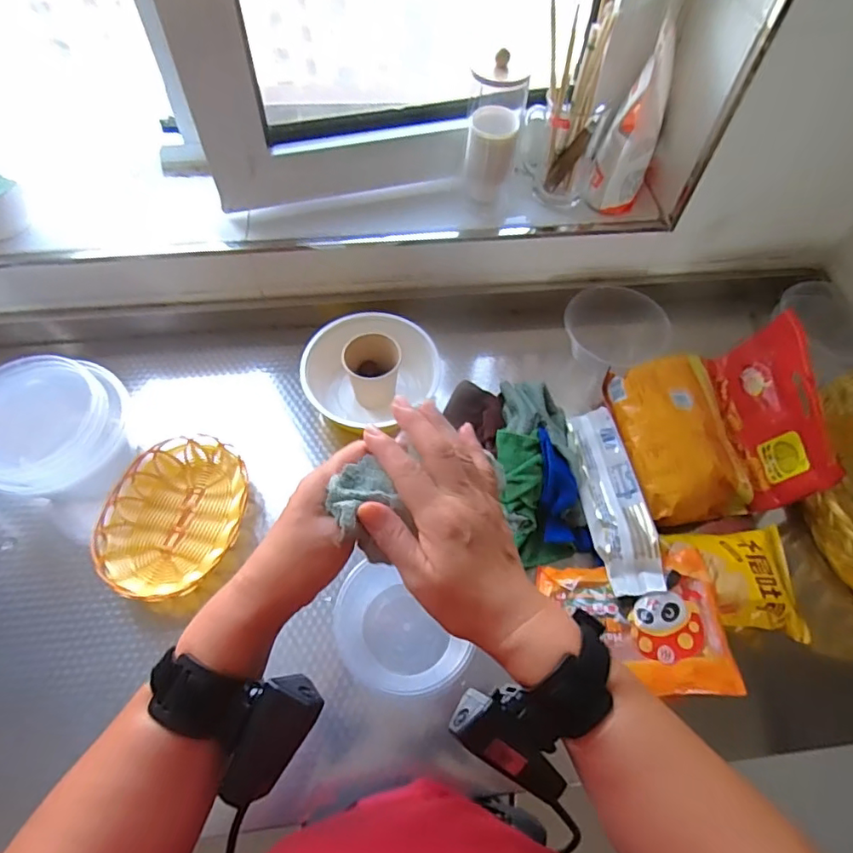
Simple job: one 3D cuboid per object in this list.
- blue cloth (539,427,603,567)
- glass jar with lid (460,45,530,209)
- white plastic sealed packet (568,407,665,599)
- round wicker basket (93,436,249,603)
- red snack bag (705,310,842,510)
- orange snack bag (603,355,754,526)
[{"bbox_3d":[0.154,0.083,0.626,0.053,0.026,0.158,-13,87,-9],"label":"blue cloth"},{"bbox_3d":[0.083,-0.359,0.688,0.066,0.152,0.057,9,60,4],"label":"glass jar with lid"},{"bbox_3d":[0.211,0.077,0.614,0.059,0.032,0.221,-5,60,-4],"label":"white plastic sealed packet"},{"bbox_3d":[-0.284,0.102,0.617,0.137,0.047,0.182,8,60,3],"label":"round wicker basket"},{"bbox_3d":[0.407,-0.018,0.647,0.040,0.134,0.211,-3,60,-3],"label":"red snack bag"},{"bbox_3d":[0.314,0.009,0.662,0.150,0.051,0.198,-10,61,-7],"label":"orange snack bag"}]

